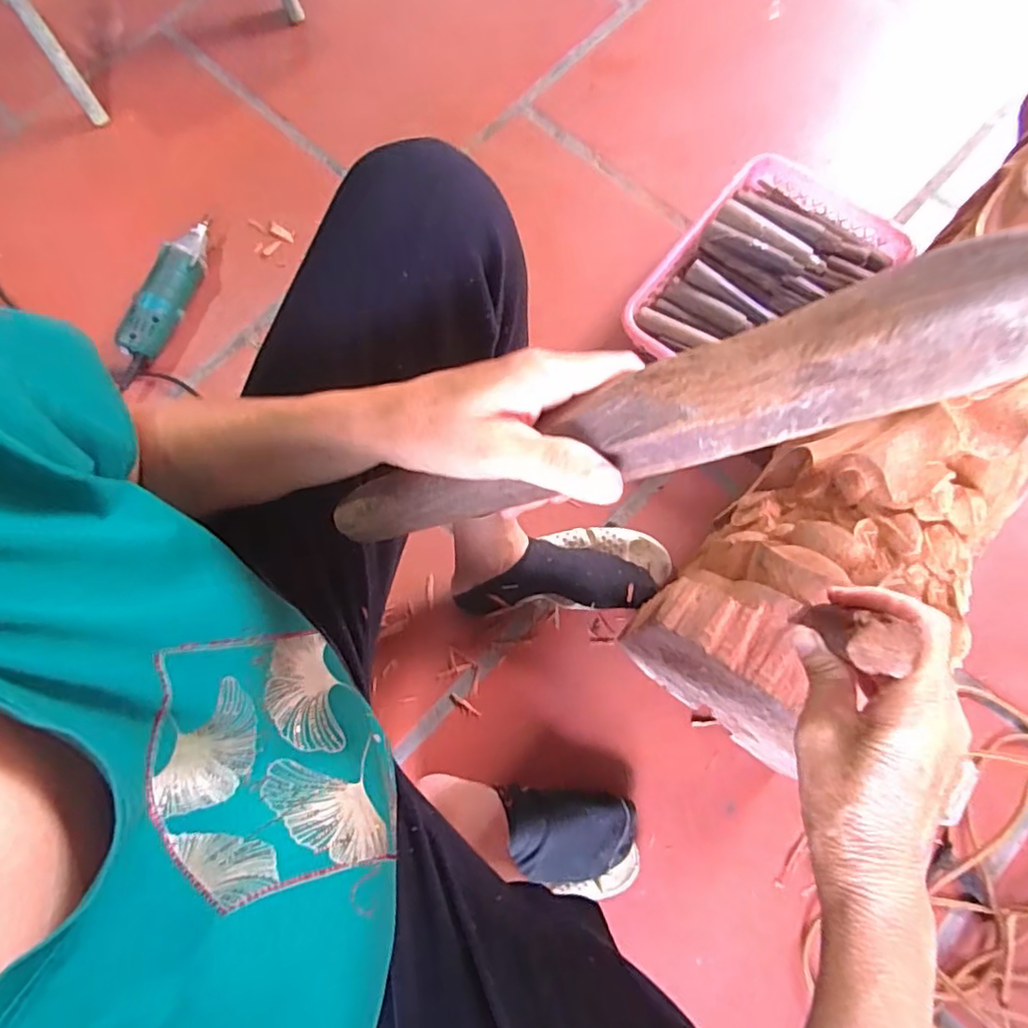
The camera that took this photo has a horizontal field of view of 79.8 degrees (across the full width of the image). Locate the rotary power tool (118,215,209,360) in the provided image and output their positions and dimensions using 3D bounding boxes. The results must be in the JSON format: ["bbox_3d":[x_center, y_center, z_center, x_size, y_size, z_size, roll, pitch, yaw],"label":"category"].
[{"bbox_3d":[-0.437,-0.284,0.783,0.040,0.050,0.198,14,75,5],"label":"rotary power tool"}]

